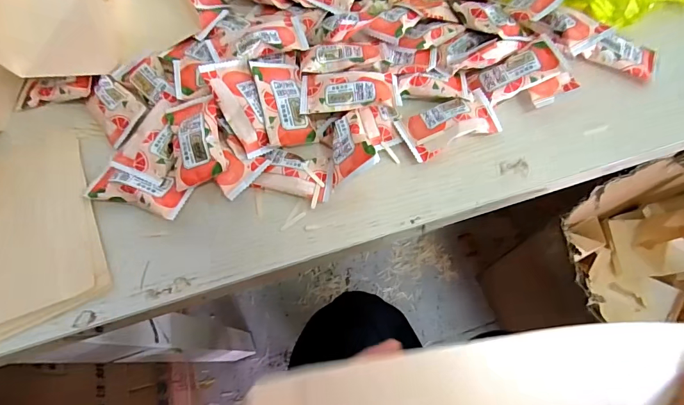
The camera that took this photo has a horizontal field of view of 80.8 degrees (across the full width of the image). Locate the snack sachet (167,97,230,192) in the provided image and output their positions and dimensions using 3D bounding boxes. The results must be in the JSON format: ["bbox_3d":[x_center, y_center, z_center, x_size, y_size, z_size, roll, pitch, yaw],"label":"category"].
[{"bbox_3d":[-0.106,-0.047,0.290,0.038,0.017,0.067,-13,68,-5],"label":"snack sachet"}]

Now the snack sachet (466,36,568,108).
[{"bbox_3d":[0.137,-0.103,0.315,0.068,0.009,0.035,-24,68,11],"label":"snack sachet"}]

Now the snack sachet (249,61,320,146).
[{"bbox_3d":[-0.045,-0.079,0.303,0.035,0.014,0.068,-18,68,-7],"label":"snack sachet"}]

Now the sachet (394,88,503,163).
[{"bbox_3d":[0.083,-0.060,0.306,0.075,0.010,0.039,-18,68,-7],"label":"sachet"}]

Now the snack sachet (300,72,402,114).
[{"bbox_3d":[0.006,-0.084,0.304,0.074,0.017,0.037,-3,67,-1],"label":"snack sachet"}]

